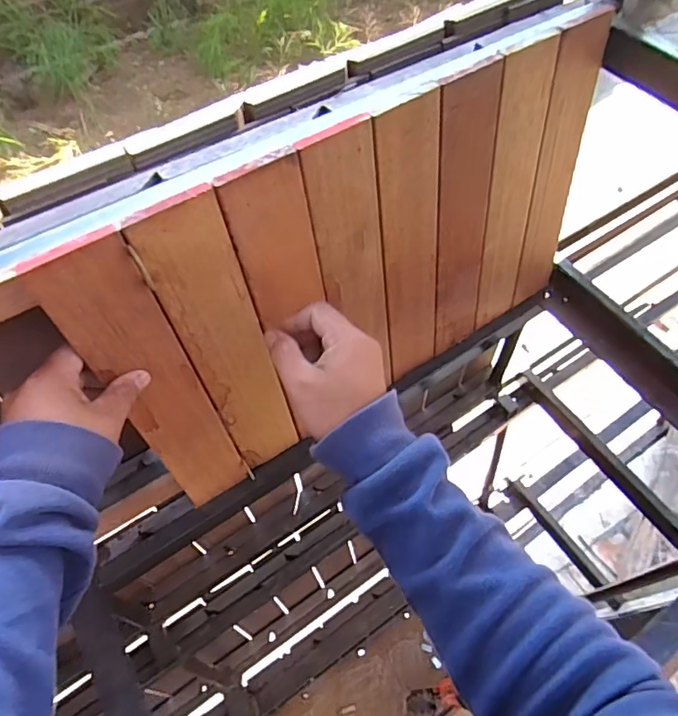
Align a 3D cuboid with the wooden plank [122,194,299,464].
[{"bbox_3d":[-0.093,0.004,0.470,0.066,0.319,0.008,-31,54,-17],"label":"wooden plank"}]

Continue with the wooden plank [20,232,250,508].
[{"bbox_3d":[-0.148,0.037,0.449,0.067,0.320,0.007,-28,52,-15],"label":"wooden plank"}]

